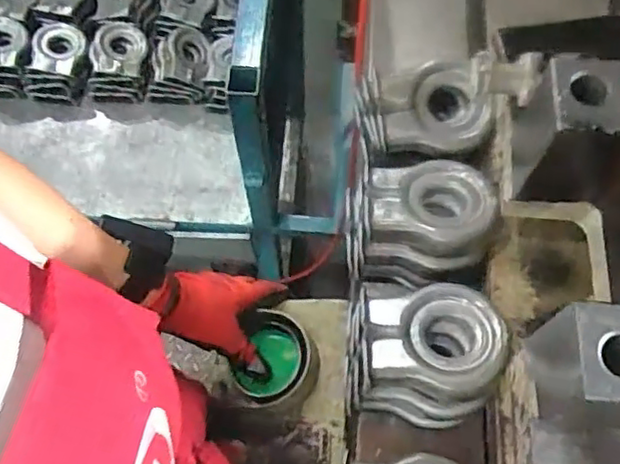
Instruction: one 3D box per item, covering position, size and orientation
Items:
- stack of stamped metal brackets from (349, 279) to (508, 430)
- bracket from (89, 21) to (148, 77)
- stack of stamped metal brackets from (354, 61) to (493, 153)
[{"bbox_3d":[0.094,0.100,0.566,0.125,0.065,0.114,13,67,5],"label":"stack of stamped metal brackets"},{"bbox_3d":[-0.363,-0.343,1.226,0.099,0.028,0.122,1,67,0],"label":"bracket"},{"bbox_3d":[0.111,-0.124,0.663,0.128,0.057,0.088,6,67,2],"label":"stack of stamped metal brackets"}]

